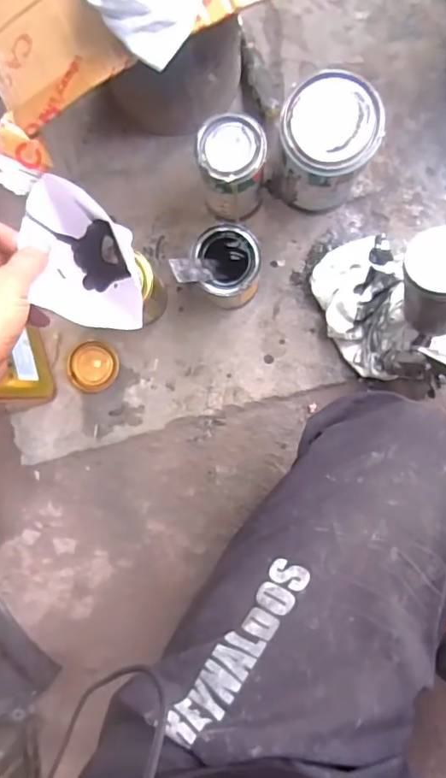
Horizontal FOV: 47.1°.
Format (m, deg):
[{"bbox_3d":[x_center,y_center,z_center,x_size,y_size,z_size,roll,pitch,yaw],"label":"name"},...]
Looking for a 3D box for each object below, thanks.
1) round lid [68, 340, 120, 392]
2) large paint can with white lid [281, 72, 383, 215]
[{"bbox_3d":[-0.170,-0.029,0.669,0.063,0.015,0.065,0,93,2],"label":"round lid"},{"bbox_3d":[0.115,-0.270,0.590,0.105,0.141,0.117,2,92,2],"label":"large paint can with white lid"}]

